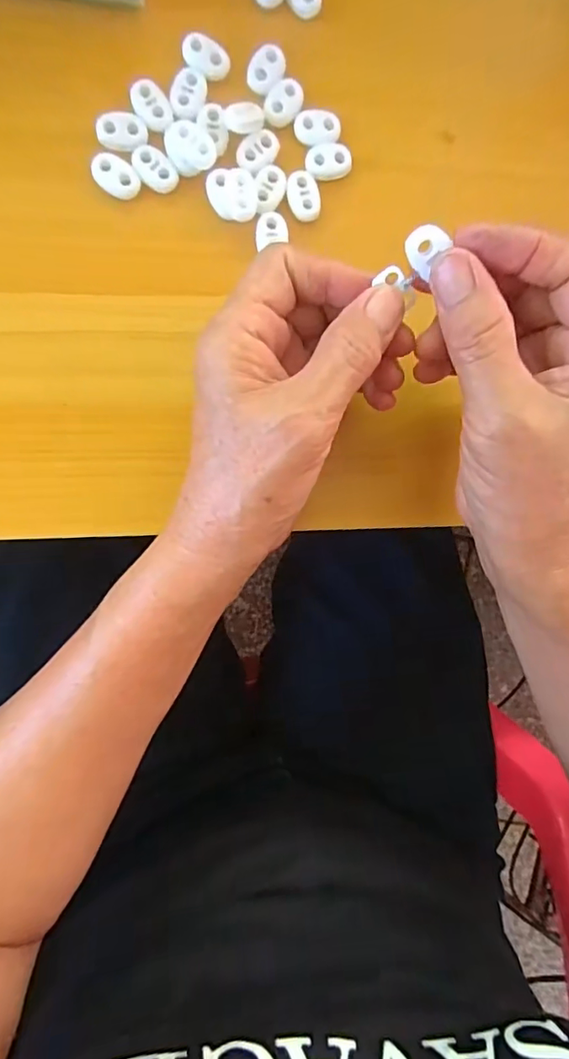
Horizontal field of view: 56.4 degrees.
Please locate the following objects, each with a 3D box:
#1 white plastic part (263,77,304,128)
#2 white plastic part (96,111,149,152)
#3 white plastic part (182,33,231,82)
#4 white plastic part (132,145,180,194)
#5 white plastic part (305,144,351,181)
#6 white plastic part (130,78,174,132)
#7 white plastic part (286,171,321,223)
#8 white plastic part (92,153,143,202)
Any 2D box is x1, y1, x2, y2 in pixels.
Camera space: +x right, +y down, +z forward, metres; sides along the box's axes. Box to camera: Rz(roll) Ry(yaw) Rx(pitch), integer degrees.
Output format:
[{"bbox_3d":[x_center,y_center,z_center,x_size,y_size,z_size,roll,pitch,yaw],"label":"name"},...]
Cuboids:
[{"bbox_3d":[0.000,-0.203,0.251,0.016,0.004,0.023,24,88,-10],"label":"white plastic part"},{"bbox_3d":[-0.074,-0.181,0.241,0.022,0.004,0.017,-1,92,-9],"label":"white plastic part"},{"bbox_3d":[-0.036,-0.219,0.245,0.023,0.004,0.016,34,86,-9],"label":"white plastic part"},{"bbox_3d":[-0.060,-0.167,0.247,0.015,0.006,0.022,-45,98,-5],"label":"white plastic part"},{"bbox_3d":[0.021,-0.179,0.258,0.022,0.004,0.015,-9,94,-9],"label":"white plastic part"},{"bbox_3d":[-0.061,-0.194,0.242,0.016,0.004,0.023,-35,97,-7],"label":"white plastic part"},{"bbox_3d":[0.009,-0.161,0.255,0.015,0.004,0.022,-22,95,-8],"label":"white plastic part"},{"bbox_3d":[-0.077,-0.162,0.245,0.022,0.006,0.015,18,89,-10],"label":"white plastic part"}]

